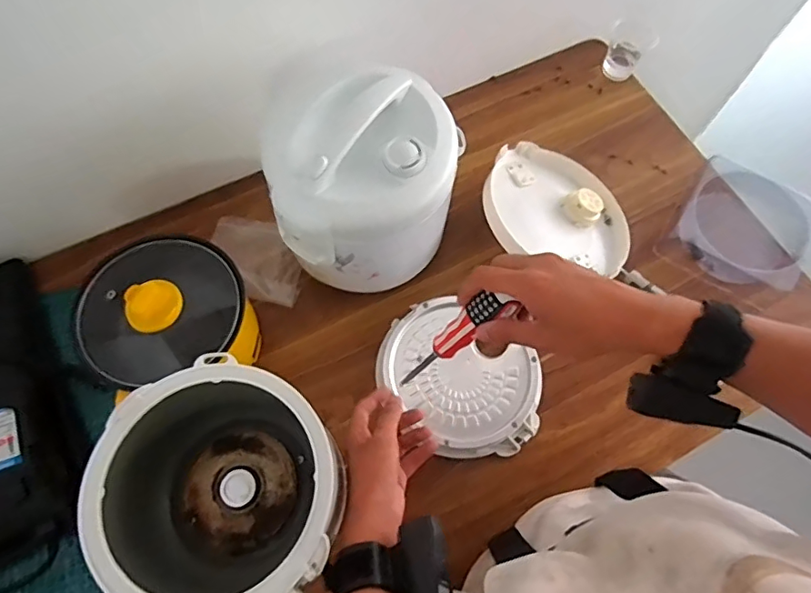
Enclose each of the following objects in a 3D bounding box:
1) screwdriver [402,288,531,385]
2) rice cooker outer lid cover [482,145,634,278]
[{"bbox_3d":[0.043,0.038,0.480,0.021,0.152,0.026,-6,64,-36],"label":"screwdriver"},{"bbox_3d":[0.197,-0.107,0.702,0.201,0.040,0.207,12,57,-17],"label":"rice cooker outer lid cover"}]

